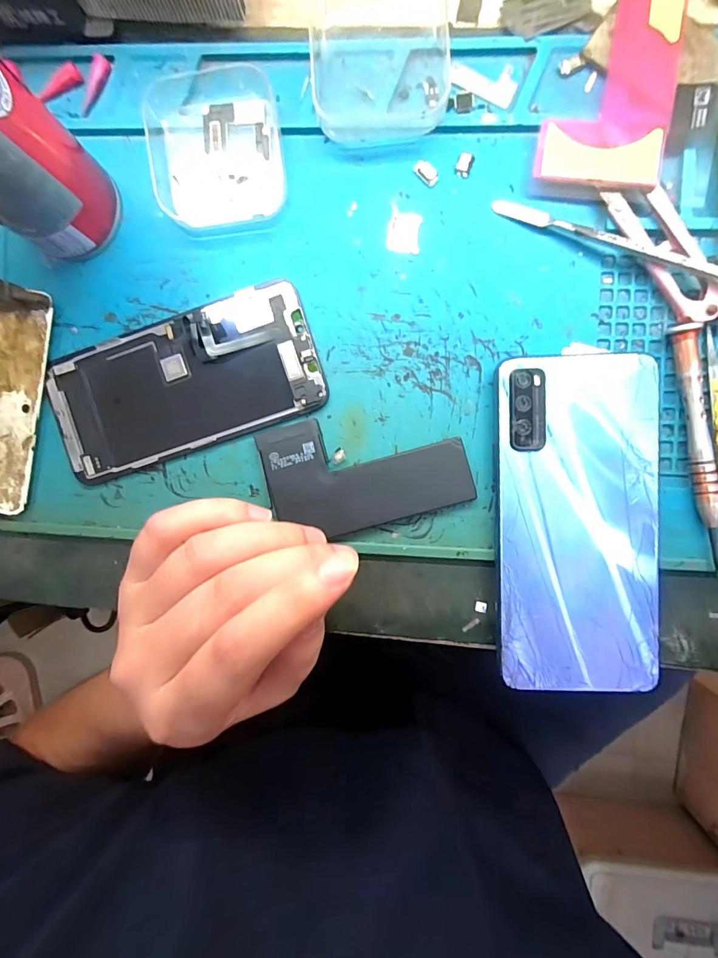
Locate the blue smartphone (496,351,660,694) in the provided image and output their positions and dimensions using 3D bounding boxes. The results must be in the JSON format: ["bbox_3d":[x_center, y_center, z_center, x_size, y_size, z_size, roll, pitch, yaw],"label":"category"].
[{"bbox_3d":[0.103,0.021,0.205,0.073,0.010,0.155,-1,92,4],"label":"blue smartphone"}]

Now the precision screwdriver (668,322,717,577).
[{"bbox_3d":[0.160,-0.014,0.200,0.009,0.010,0.114,-10,91,5],"label":"precision screwdriver"}]

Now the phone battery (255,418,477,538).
[{"bbox_3d":[0.003,-0.005,0.213,0.098,0.005,0.058,-14,89,2],"label":"phone battery"}]

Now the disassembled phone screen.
[{"bbox_3d":[-0.089,-0.049,0.218,0.138,0.007,0.066,-18,90,5],"label":"disassembled phone screen"}]

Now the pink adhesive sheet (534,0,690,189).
[{"bbox_3d":[0.115,-0.181,0.197,0.055,0.009,0.090,9,93,4],"label":"pink adhesive sheet"}]

